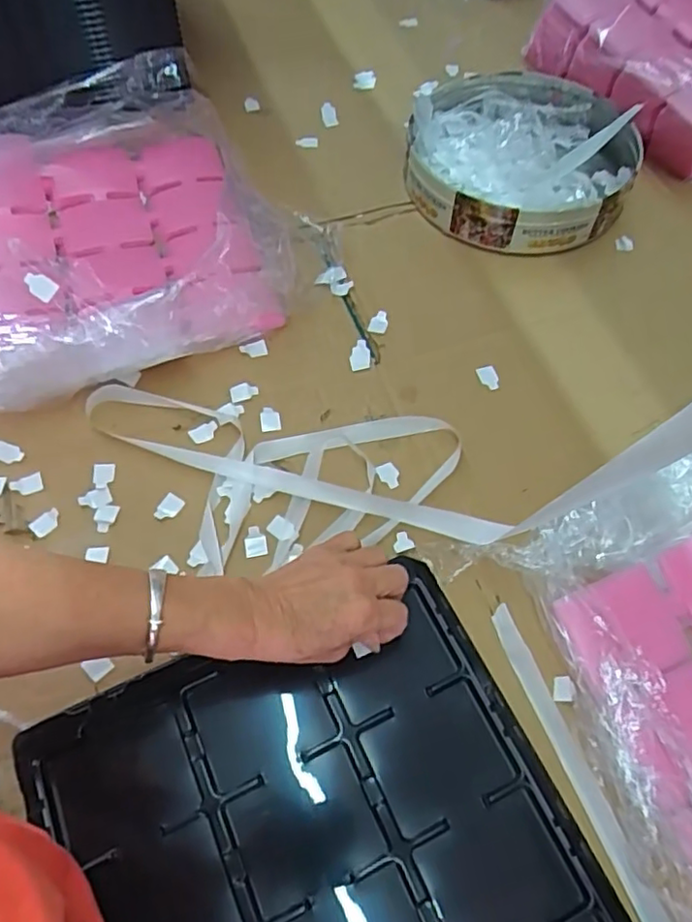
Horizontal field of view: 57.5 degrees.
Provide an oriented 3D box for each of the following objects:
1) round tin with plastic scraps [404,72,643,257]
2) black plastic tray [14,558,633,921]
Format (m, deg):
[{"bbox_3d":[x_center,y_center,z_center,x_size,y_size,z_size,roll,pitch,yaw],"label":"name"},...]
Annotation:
[{"bbox_3d":[0.204,-0.365,0.747,0.255,0.069,0.269,1,62,-1],"label":"round tin with plastic scraps"},{"bbox_3d":[-0.006,0.288,0.419,0.328,0.022,0.356,-20,63,-14],"label":"black plastic tray"}]

